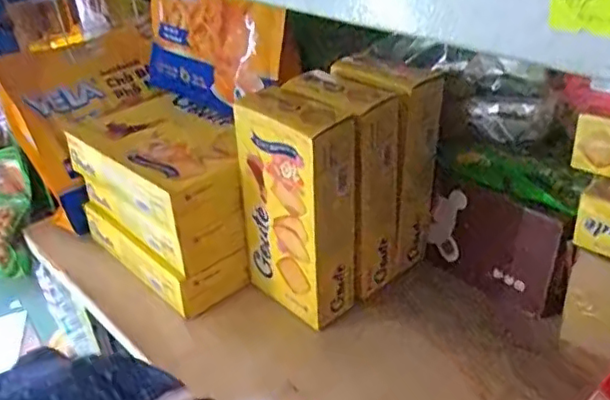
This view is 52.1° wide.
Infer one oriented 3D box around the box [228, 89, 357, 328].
[{"bbox_3d":[-0.009,0.005,0.636,0.066,0.231,0.116,-27,38,-31],"label":"box"}]

